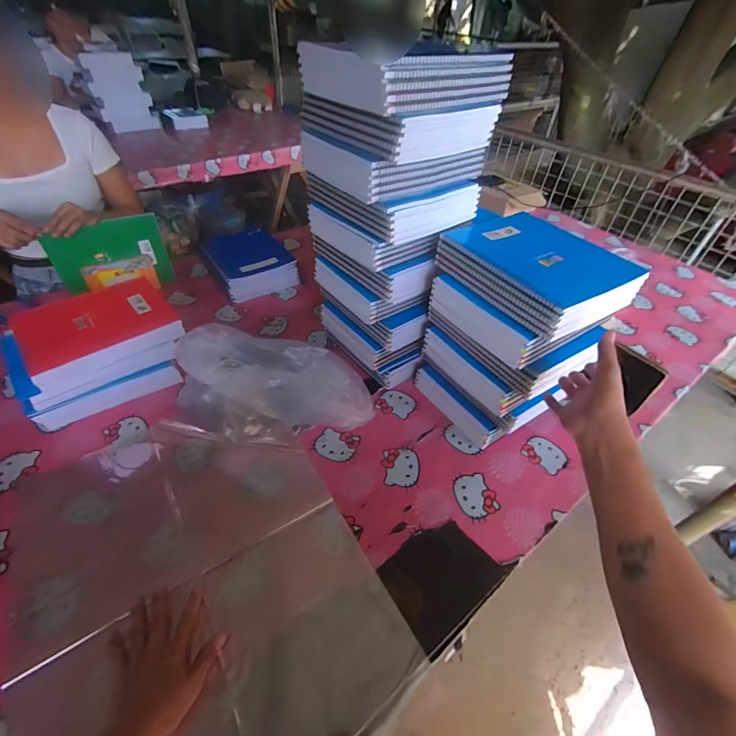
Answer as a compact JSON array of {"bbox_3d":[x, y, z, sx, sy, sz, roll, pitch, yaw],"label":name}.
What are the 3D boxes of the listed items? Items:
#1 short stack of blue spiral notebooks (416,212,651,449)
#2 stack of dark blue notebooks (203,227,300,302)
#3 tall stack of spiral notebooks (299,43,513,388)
[{"bbox_3d":[0.259,-0.055,0.715,0.221,0.349,0.261,-24,51,-26],"label":"short stack of blue spiral notebooks"},{"bbox_3d":[-0.354,-0.318,1.138,0.224,0.088,0.265,-22,49,-24],"label":"stack of dark blue notebooks"},{"bbox_3d":[0.047,-0.260,0.730,0.225,0.505,0.236,-30,54,-30],"label":"tall stack of spiral notebooks"}]

